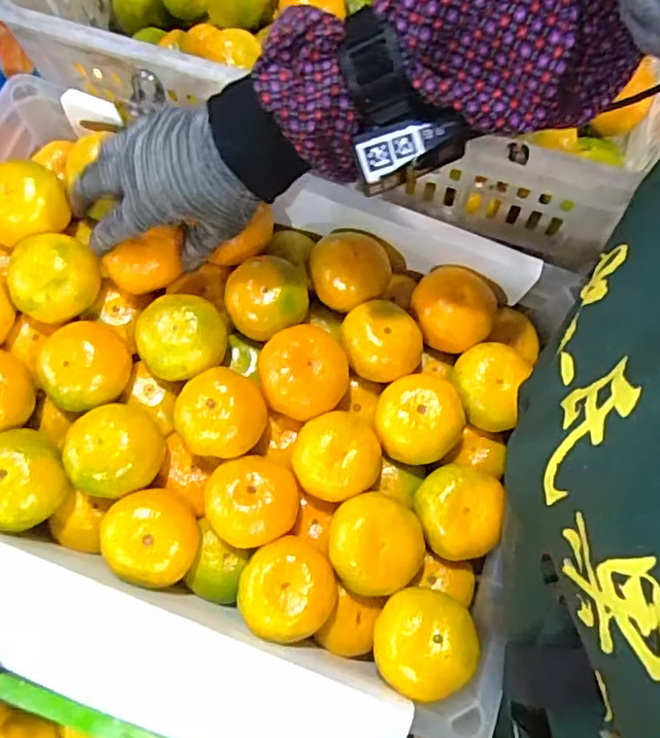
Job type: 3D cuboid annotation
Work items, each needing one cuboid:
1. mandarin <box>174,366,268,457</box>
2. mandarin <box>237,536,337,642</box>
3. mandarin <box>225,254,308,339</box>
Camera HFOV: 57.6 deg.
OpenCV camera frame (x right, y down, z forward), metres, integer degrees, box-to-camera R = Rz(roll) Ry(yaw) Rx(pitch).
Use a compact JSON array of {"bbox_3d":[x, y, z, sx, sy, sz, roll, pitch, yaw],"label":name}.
[{"bbox_3d":[-0.082,0.033,0.451,0.066,0.049,0.063,3,74,2],"label":"mandarin"},{"bbox_3d":[-0.031,0.155,0.425,0.068,0.044,0.062,0,74,1],"label":"mandarin"},{"bbox_3d":[-0.050,-0.055,0.482,0.064,0.043,0.059,0,74,1],"label":"mandarin"}]

